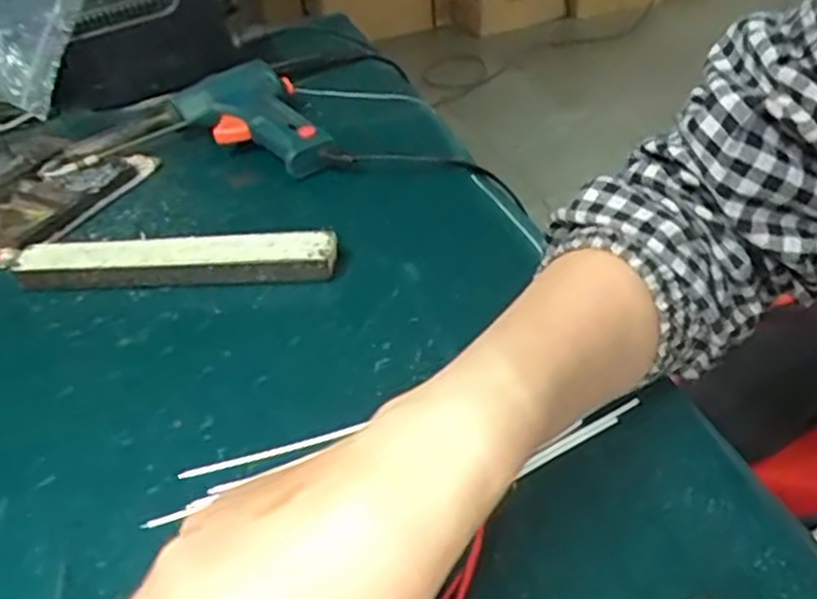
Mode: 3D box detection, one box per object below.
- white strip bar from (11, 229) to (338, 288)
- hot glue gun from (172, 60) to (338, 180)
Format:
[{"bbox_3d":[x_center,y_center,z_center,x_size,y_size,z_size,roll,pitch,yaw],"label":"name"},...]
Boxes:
[{"bbox_3d":[-0.145,-0.024,0.457,0.203,0.024,0.026,-2,36,7],"label":"white strip bar"},{"bbox_3d":[-0.123,-0.139,0.579,0.090,0.059,0.145,-19,38,-17],"label":"hot glue gun"}]

